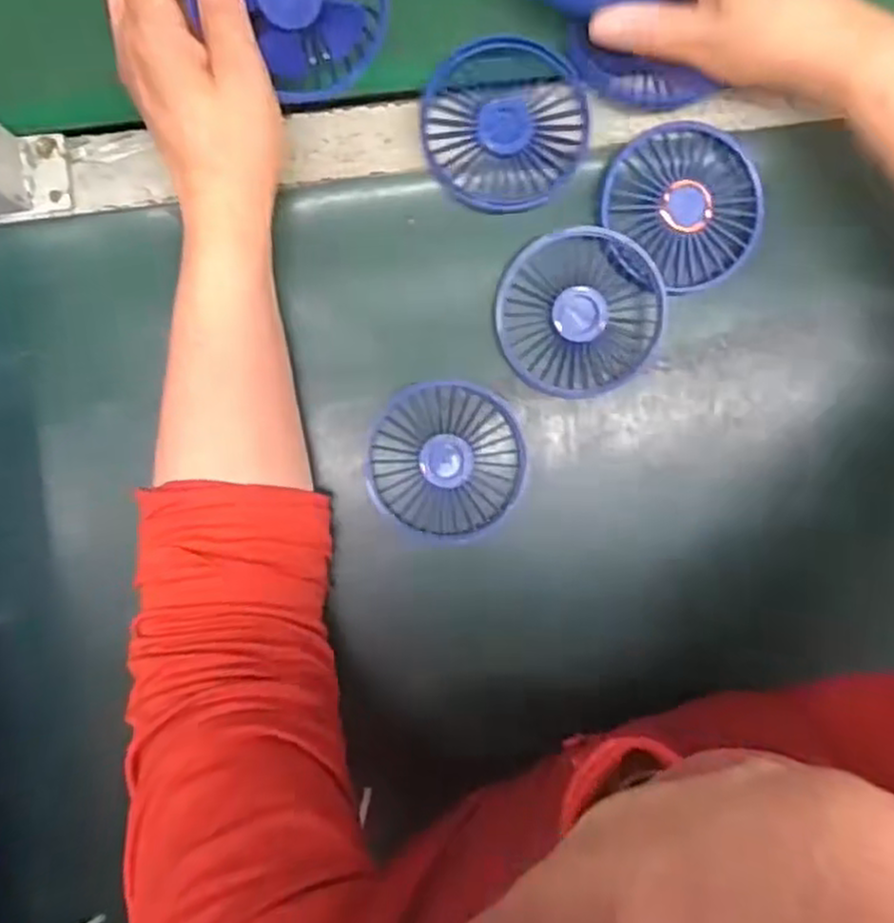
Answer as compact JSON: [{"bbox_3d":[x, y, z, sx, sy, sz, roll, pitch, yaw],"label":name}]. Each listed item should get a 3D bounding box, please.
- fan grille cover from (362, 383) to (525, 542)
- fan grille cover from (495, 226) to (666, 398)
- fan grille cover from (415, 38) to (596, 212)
[{"bbox_3d":[-0.001,0.000,0.412,0.085,0.021,0.085,16,91,-3],"label":"fan grille cover"},{"bbox_3d":[0.074,-0.081,0.401,0.090,0.019,0.085,0,91,-2],"label":"fan grille cover"},{"bbox_3d":[0.031,-0.181,0.396,0.088,0.019,0.084,1,91,-2],"label":"fan grille cover"}]

